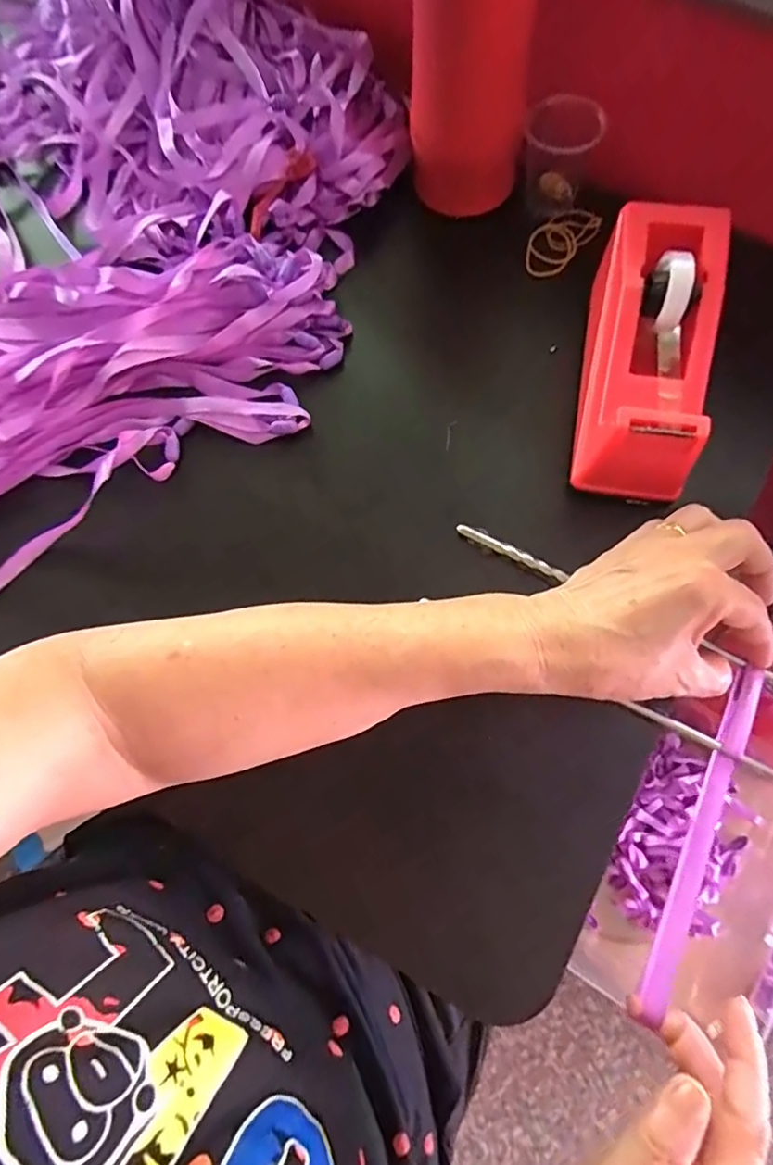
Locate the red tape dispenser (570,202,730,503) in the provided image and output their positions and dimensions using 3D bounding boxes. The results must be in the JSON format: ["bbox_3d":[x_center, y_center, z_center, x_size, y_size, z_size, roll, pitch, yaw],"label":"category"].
[{"bbox_3d":[0.145,-0.128,0.323,0.065,0.072,0.155,9,72,4],"label":"red tape dispenser"}]

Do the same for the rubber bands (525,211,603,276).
[{"bbox_3d":[0.118,-0.234,0.401,0.032,0.008,0.060,36,79,13],"label":"rubber bands"}]

